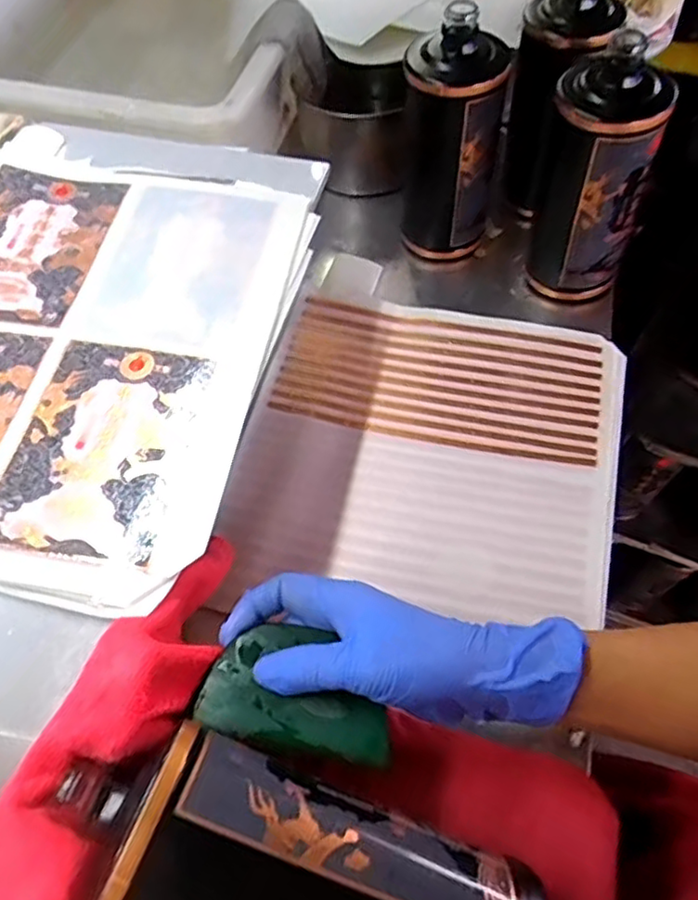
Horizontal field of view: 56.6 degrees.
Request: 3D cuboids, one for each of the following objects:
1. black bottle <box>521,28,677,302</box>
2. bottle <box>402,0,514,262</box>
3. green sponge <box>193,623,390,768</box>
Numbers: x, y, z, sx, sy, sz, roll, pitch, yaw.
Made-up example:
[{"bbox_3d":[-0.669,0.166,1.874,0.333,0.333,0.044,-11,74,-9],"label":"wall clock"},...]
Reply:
[{"bbox_3d":[0.192,-0.213,0.511,0.078,0.184,0.083,9,60,9],"label":"black bottle"},{"bbox_3d":[0.085,-0.257,0.546,0.080,0.178,0.067,10,60,10],"label":"bottle"},{"bbox_3d":[-0.023,0.113,0.312,0.089,0.007,0.056,9,58,7],"label":"green sponge"}]

